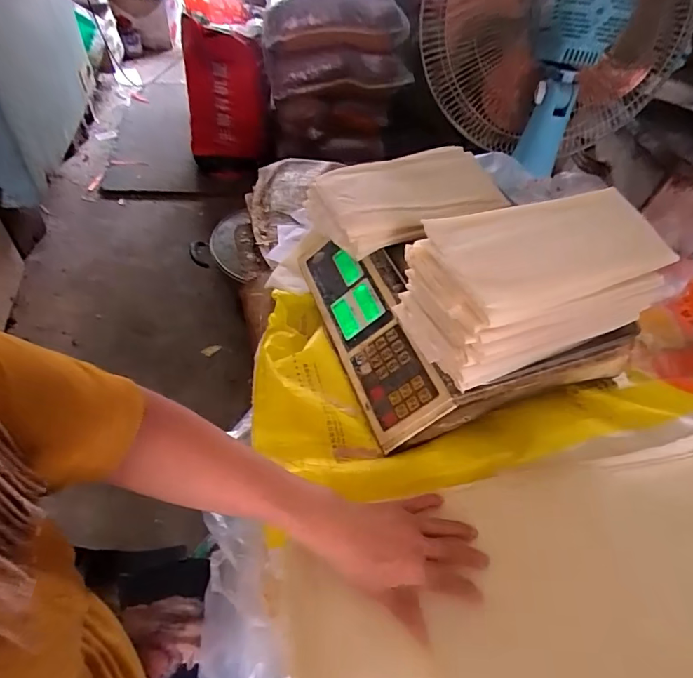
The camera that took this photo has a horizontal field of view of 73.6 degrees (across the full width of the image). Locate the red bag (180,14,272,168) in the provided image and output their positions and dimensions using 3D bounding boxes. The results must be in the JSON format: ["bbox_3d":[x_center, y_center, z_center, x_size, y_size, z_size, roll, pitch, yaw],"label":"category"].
[{"bbox_3d":[-0.419,-0.817,1.624,0.277,0.443,0.173,-6,50,-11],"label":"red bag"}]

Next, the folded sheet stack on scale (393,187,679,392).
[{"bbox_3d":[0.190,-0.059,0.479,0.238,0.108,0.125,-18,54,-20],"label":"folded sheet stack on scale"}]

